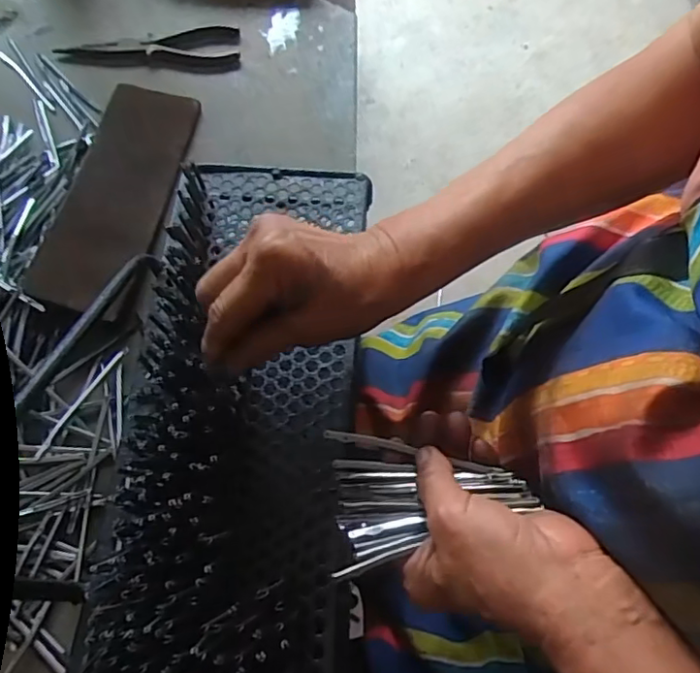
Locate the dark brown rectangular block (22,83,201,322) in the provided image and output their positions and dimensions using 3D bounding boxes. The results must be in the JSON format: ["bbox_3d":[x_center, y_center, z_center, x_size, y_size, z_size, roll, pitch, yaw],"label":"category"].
[{"bbox_3d":[-0.206,-0.133,0.523,0.085,0.013,0.240,14,67,-11],"label":"dark brown rectangular block"}]

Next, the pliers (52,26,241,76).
[{"bbox_3d":[-0.211,-0.299,0.608,0.187,0.007,0.061,-5,66,-3],"label":"pliers"}]

